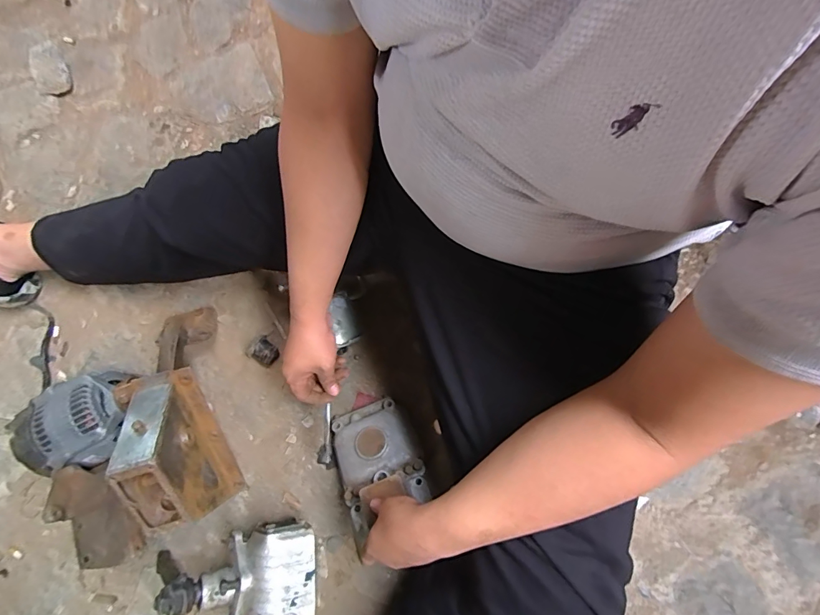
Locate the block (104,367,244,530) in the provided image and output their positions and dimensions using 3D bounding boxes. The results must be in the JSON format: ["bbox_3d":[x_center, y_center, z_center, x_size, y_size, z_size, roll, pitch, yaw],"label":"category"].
[{"bbox_3d":[-0.325,0.227,0.561,0.089,0.234,0.162,-15,31,-3],"label":"block"}]

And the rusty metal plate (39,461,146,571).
[{"bbox_3d":[-0.432,0.280,0.548,0.085,0.033,0.151,-35,75,-7],"label":"rusty metal plate"}]

